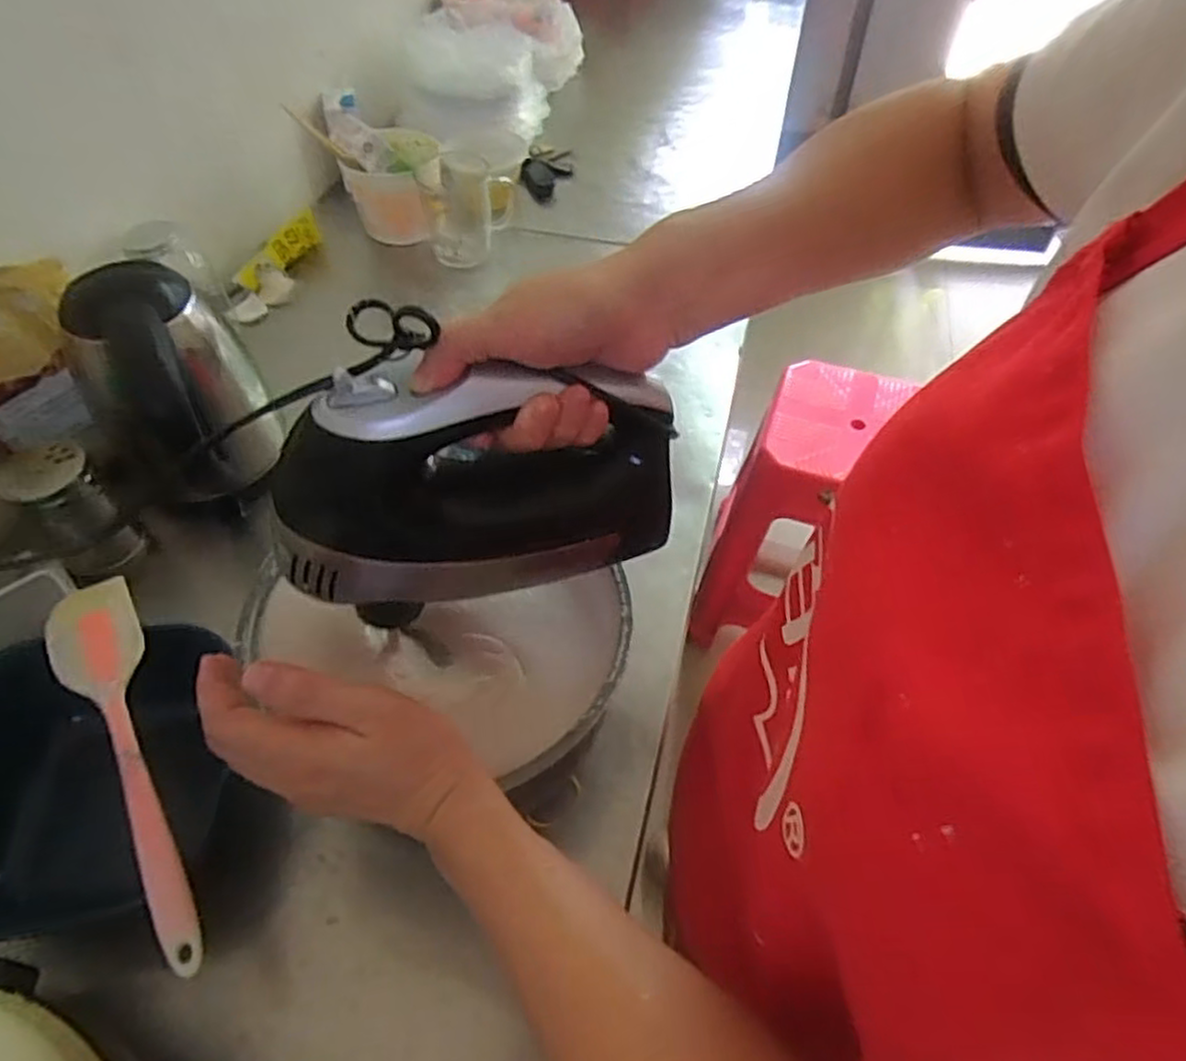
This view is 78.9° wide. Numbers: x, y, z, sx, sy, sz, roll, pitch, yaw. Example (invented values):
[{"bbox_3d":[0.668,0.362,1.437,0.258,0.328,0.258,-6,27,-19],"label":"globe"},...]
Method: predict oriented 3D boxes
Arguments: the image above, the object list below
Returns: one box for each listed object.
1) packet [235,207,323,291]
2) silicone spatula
[{"bbox_3d":[-0.372,-0.332,0.856,0.020,0.036,0.123,10,55,44],"label":"packet"},{"bbox_3d":[-0.283,0.135,0.435,0.051,0.010,0.270,-27,58,-19],"label":"silicone spatula"}]

